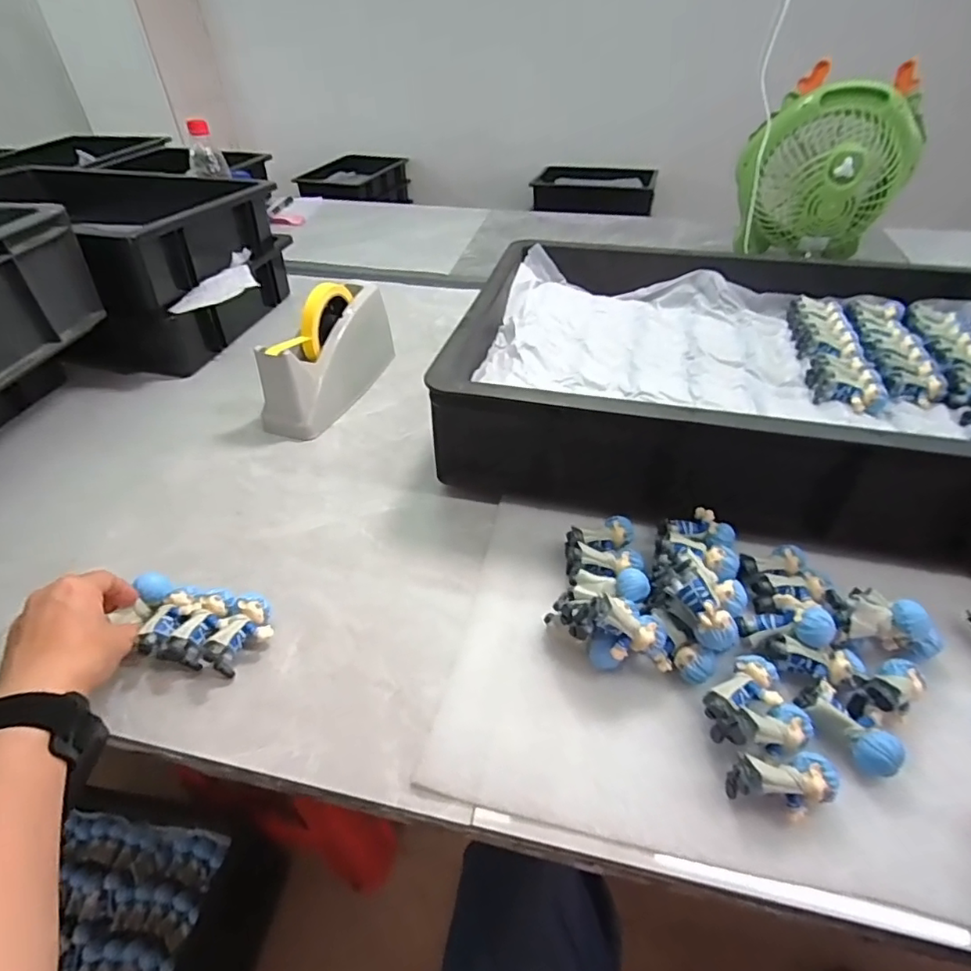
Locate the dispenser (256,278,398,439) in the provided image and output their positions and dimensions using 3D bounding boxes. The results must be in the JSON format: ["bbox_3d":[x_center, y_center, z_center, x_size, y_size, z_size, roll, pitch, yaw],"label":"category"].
[{"bbox_3d":[-0.188,-0.163,0.661,0.066,0.115,0.214,13,44,15],"label":"dispenser"}]

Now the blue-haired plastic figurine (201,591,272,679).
[{"bbox_3d":[-0.187,0.112,0.420,0.034,0.031,0.060,17,46,19],"label":"blue-haired plastic figurine"}]

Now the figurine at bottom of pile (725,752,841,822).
[{"bbox_3d":[0.181,0.181,0.330,0.060,0.030,0.028,-3,43,-2],"label":"figurine at bottom of pile"}]

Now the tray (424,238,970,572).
[{"bbox_3d":[0.281,-0.131,0.599,0.577,0.122,0.416,9,44,12],"label":"tray"}]

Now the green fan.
[{"bbox_3d":[0.531,-0.492,0.869,0.232,0.250,0.139,21,47,22],"label":"green fan"}]

